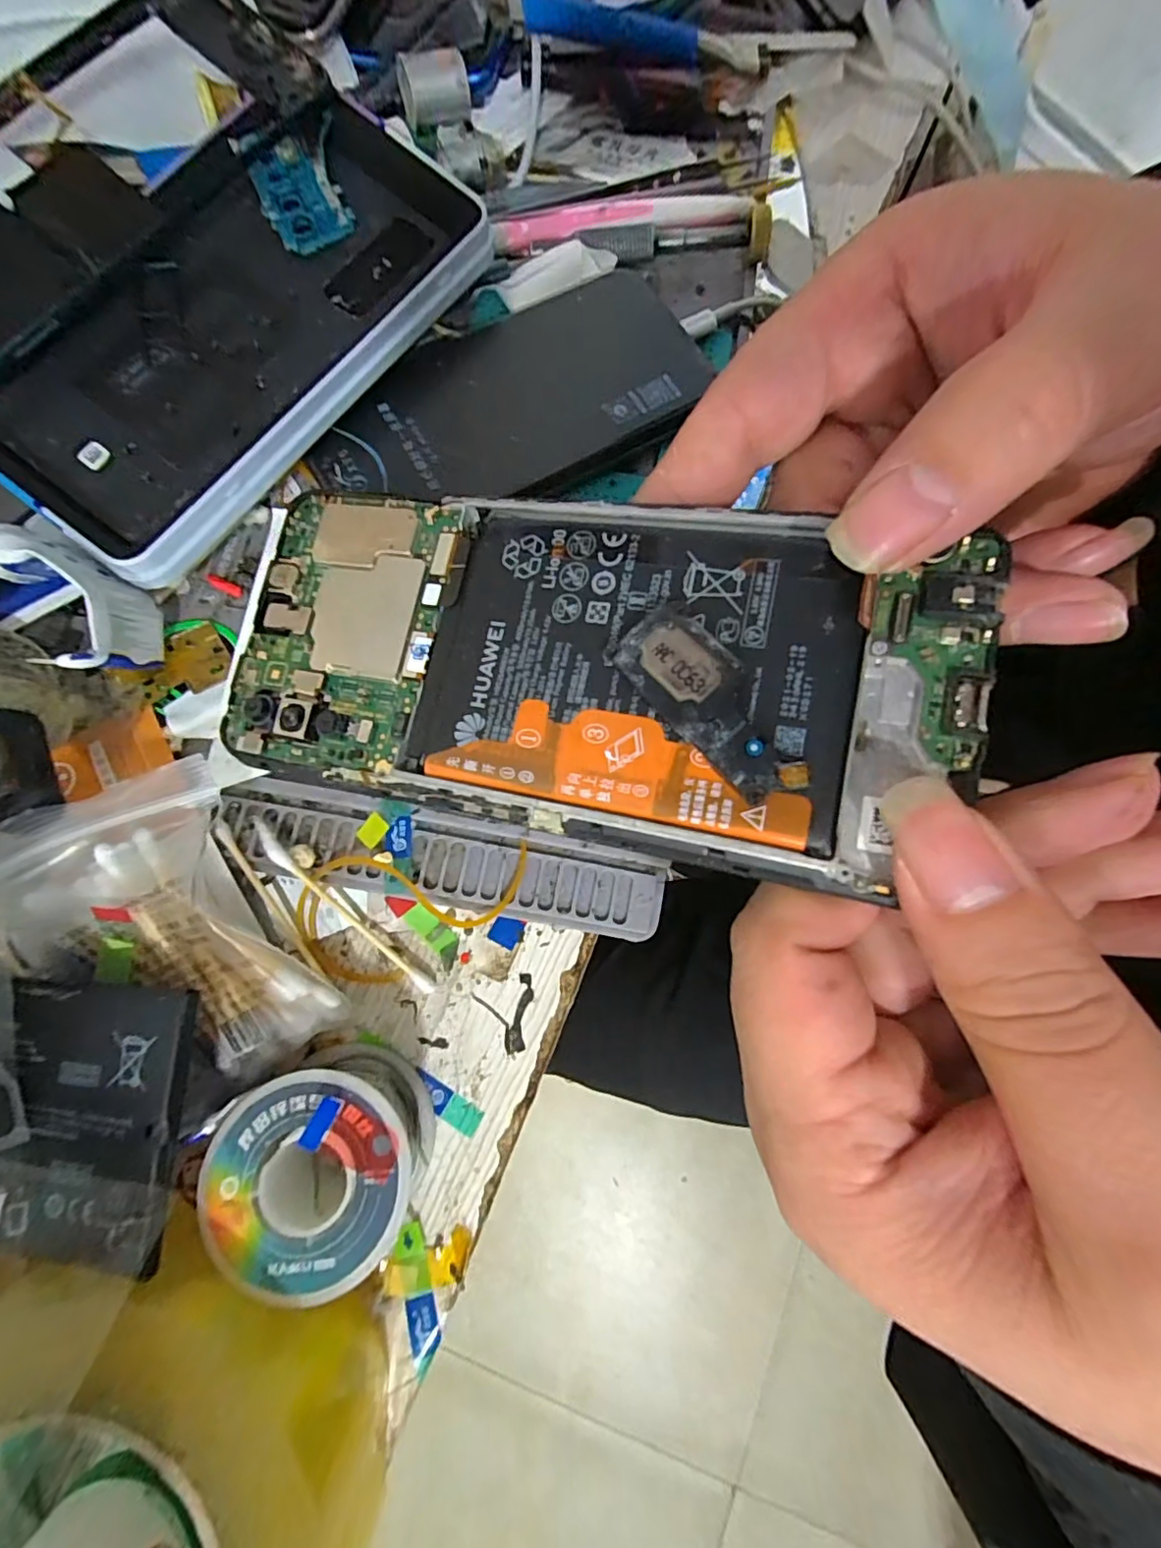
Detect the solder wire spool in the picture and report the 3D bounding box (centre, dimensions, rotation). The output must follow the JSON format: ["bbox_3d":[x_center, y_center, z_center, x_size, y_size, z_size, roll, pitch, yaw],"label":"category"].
[{"bbox_3d":[-0.073,0.111,0.158,0.053,0.032,0.051,0,77,-2],"label":"solder wire spool"}]

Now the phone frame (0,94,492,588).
[{"bbox_3d":[-0.119,-0.156,0.193,0.094,0.012,0.183,44,82,1],"label":"phone frame"}]

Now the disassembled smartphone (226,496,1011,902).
[{"bbox_3d":[-0.005,-0.024,0.117,0.157,0.011,0.069,11,77,15],"label":"disassembled smartphone"}]

